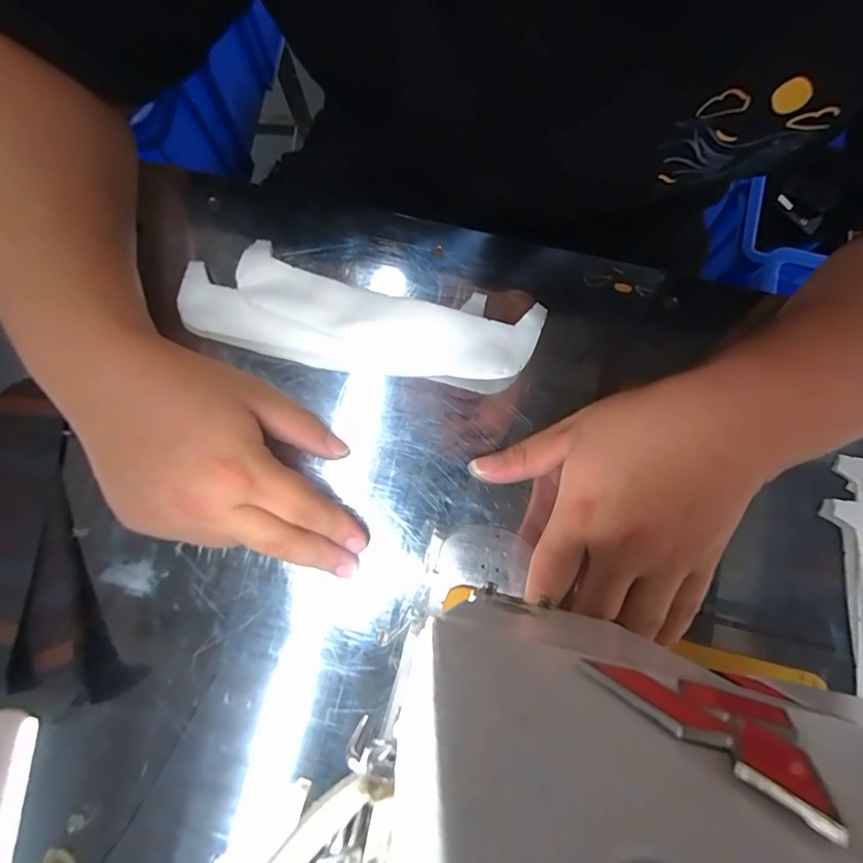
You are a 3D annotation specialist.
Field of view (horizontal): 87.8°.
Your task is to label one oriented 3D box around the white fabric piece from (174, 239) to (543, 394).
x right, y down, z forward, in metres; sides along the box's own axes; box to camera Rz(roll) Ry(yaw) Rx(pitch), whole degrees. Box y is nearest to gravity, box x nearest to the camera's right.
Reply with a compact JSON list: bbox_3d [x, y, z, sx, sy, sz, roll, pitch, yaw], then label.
[{"bbox_3d":[-0.049,-0.071,0.290,0.224,0.024,0.067,14,80,3],"label":"white fabric piece"}]

